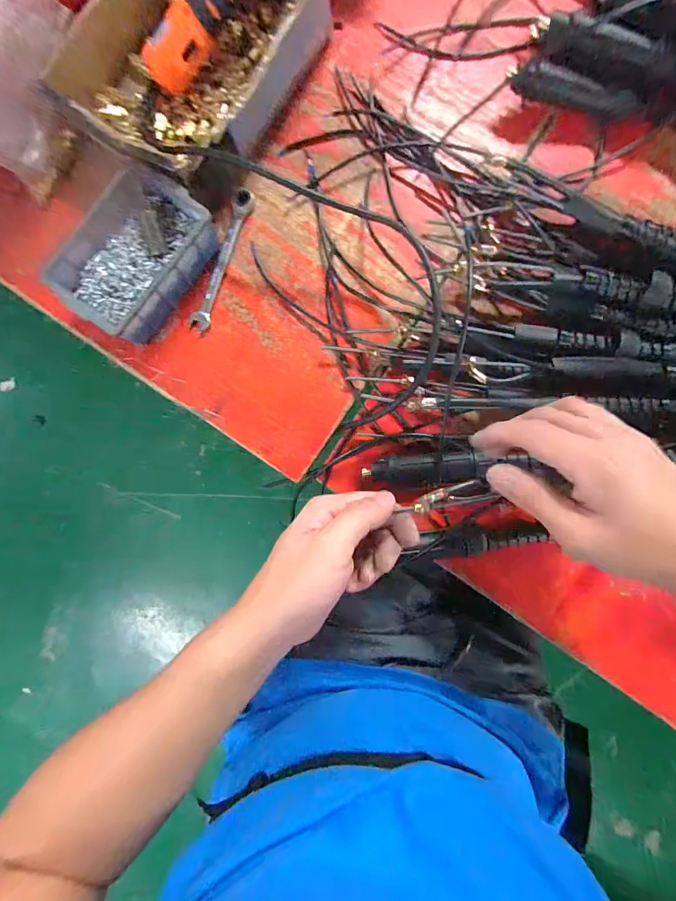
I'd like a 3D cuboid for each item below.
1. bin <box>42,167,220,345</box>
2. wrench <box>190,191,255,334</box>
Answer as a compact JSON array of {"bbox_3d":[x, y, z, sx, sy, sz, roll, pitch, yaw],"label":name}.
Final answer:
[{"bbox_3d":[-0.195,-0.186,0.390,0.106,0.052,0.150,31,89,4],"label":"bin"},{"bbox_3d":[-0.120,-0.195,0.410,0.020,0.004,0.152,19,88,4],"label":"wrench"}]

